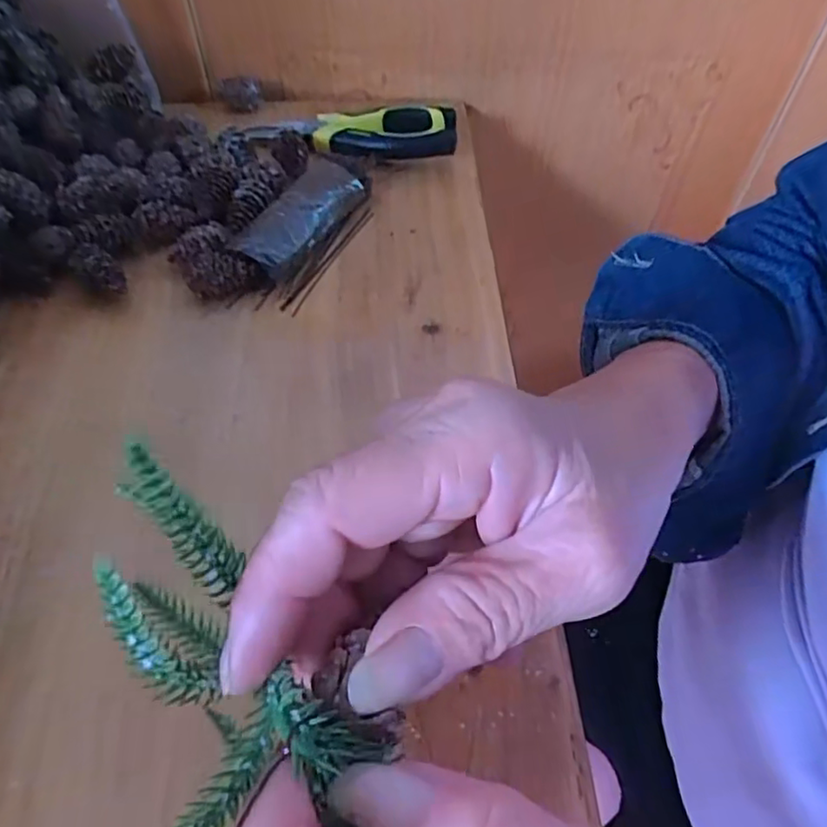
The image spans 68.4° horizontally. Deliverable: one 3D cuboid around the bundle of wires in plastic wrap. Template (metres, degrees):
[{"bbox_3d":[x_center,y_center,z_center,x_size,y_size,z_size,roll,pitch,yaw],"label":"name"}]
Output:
[{"bbox_3d":[-0.065,-0.111,0.355,0.049,0.026,0.108,19,55,12],"label":"bundle of wires in plastic wrap"}]

